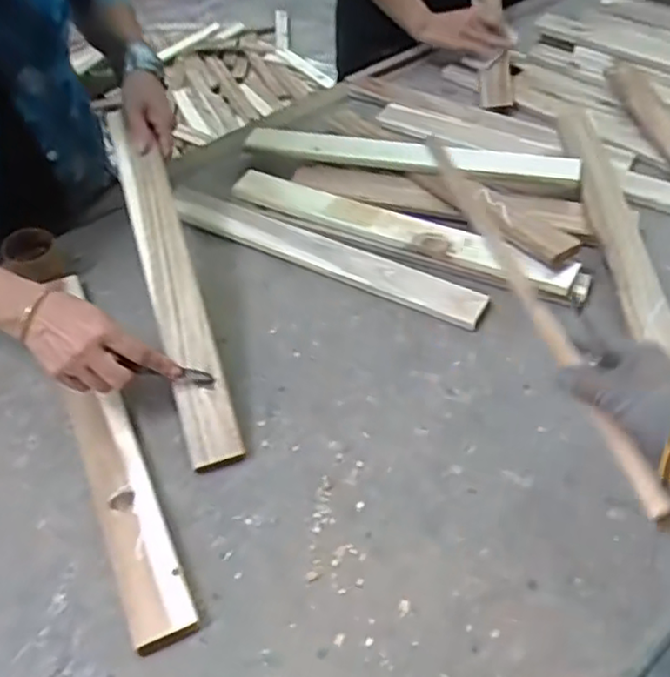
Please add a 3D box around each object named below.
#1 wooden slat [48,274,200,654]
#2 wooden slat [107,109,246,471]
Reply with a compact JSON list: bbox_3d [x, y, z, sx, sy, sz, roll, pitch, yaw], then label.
[{"bbox_3d":[-0.226,0.084,0.665,0.053,0.019,0.453,-20,51,-16],"label":"wooden slat"},{"bbox_3d":[-0.177,-0.068,0.724,0.053,0.022,0.431,-16,66,-12],"label":"wooden slat"}]

